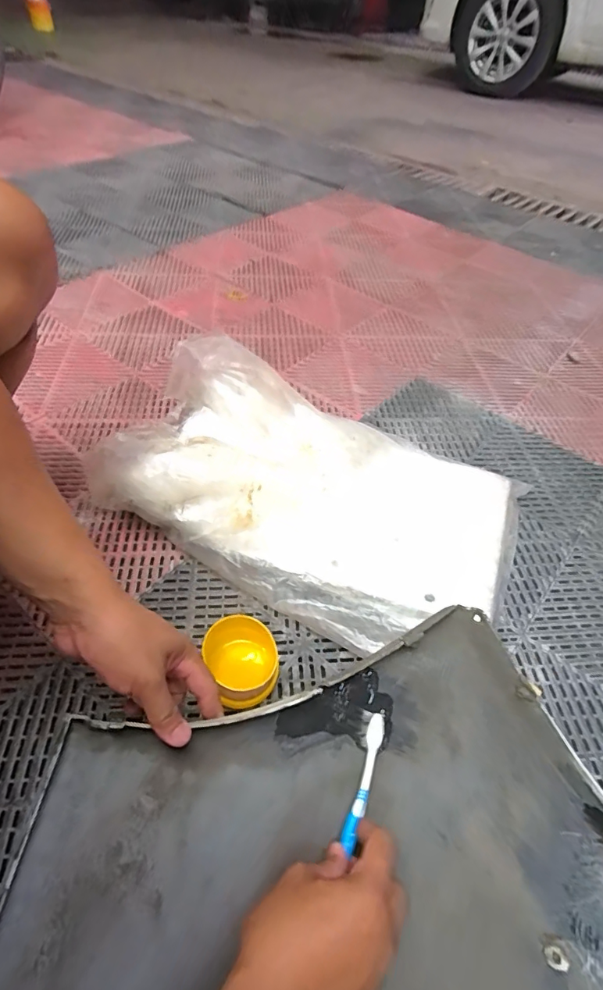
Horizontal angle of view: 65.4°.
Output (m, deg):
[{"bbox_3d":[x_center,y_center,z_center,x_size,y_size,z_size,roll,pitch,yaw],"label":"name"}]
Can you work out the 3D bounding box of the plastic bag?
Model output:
[{"bbox_3d":[0.005,-0.018,0.656,0.546,0.134,0.313,24,50,16],"label":"plastic bag"}]

